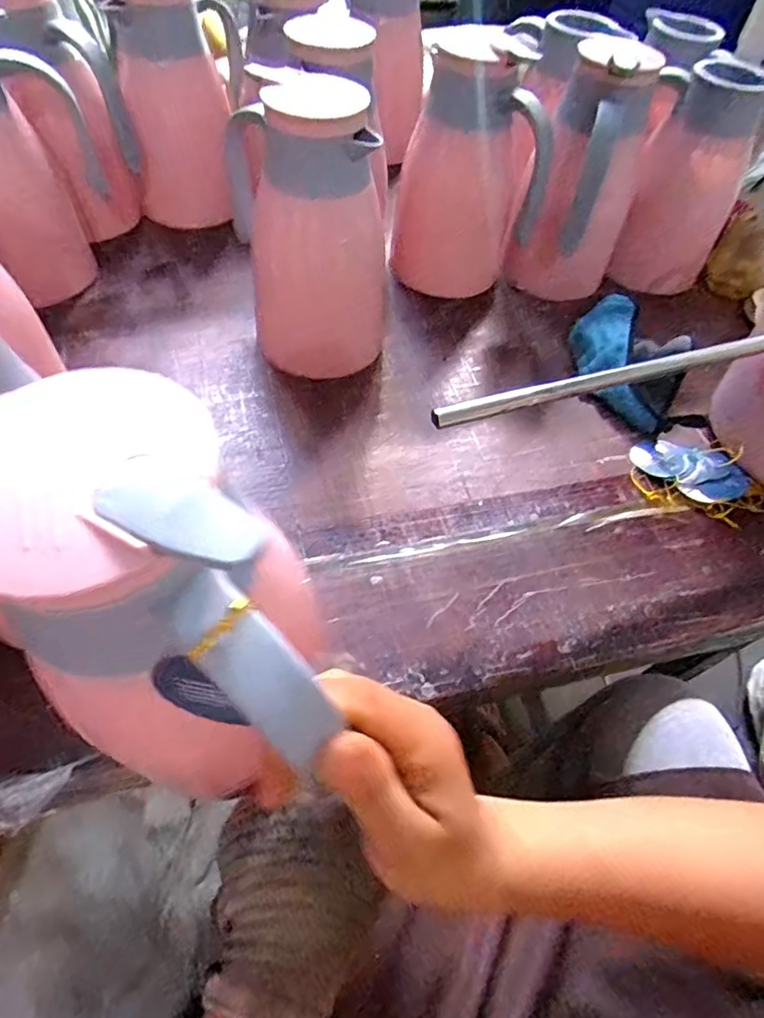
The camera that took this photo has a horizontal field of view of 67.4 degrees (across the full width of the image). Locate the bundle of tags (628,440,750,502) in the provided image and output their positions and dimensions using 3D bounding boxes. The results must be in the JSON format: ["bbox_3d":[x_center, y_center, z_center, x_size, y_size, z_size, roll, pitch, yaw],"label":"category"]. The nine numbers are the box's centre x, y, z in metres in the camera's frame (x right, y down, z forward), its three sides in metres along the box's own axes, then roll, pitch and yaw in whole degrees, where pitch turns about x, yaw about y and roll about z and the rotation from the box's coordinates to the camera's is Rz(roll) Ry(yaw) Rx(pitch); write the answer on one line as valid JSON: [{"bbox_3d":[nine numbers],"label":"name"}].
[{"bbox_3d":[0.312,-0.045,0.582,0.066,0.025,0.099,-19,41,-10],"label":"bundle of tags"}]

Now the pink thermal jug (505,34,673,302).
[{"bbox_3d":[0.246,-0.391,0.683,0.120,0.254,0.159,18,54,9],"label":"pink thermal jug"}]

